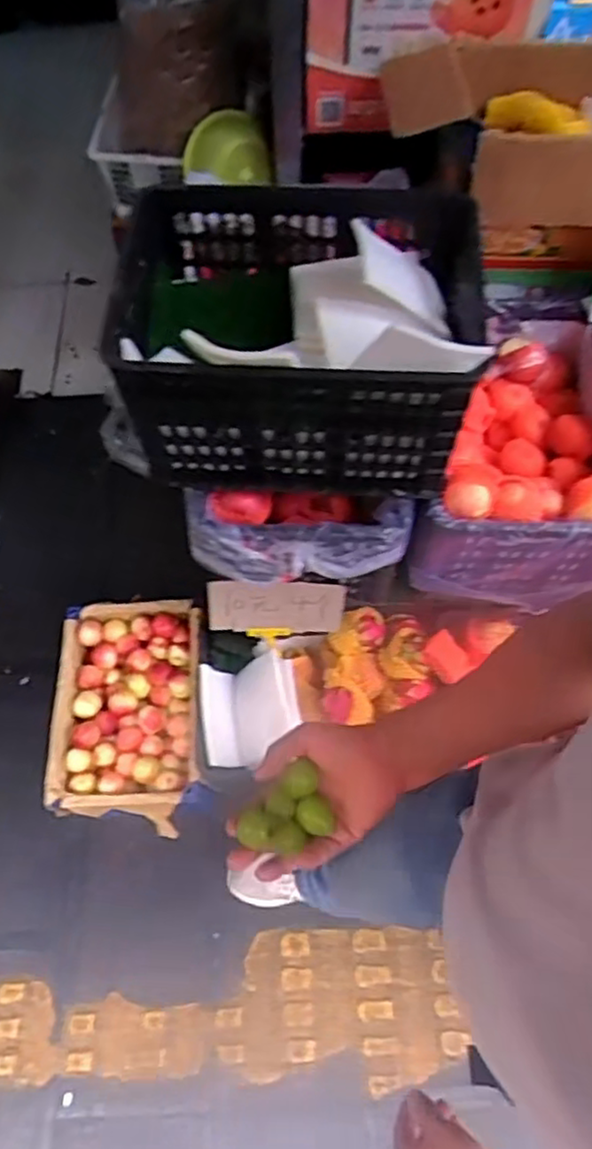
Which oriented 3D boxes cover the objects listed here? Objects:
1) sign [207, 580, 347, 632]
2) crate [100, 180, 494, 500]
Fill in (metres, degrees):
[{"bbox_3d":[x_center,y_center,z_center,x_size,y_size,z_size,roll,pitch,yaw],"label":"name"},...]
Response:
[{"bbox_3d":[-0.036,0.060,1.306,0.252,0.135,0.011,3,44,-5],"label":"sign"},{"bbox_3d":[0.007,-0.370,1.035,0.502,0.301,0.381,2,62,1],"label":"crate"}]

